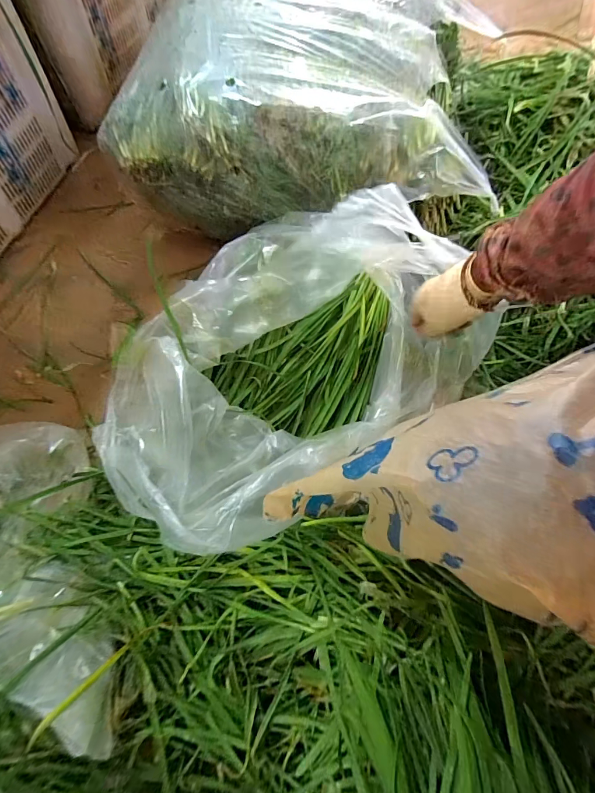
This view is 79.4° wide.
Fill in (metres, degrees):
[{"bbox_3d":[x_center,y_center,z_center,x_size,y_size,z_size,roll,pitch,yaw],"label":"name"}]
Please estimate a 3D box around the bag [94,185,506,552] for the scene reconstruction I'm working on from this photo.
[{"bbox_3d":[-0.014,-0.045,0.520,0.519,0.229,0.374,-41,73,-17],"label":"bag"}]

